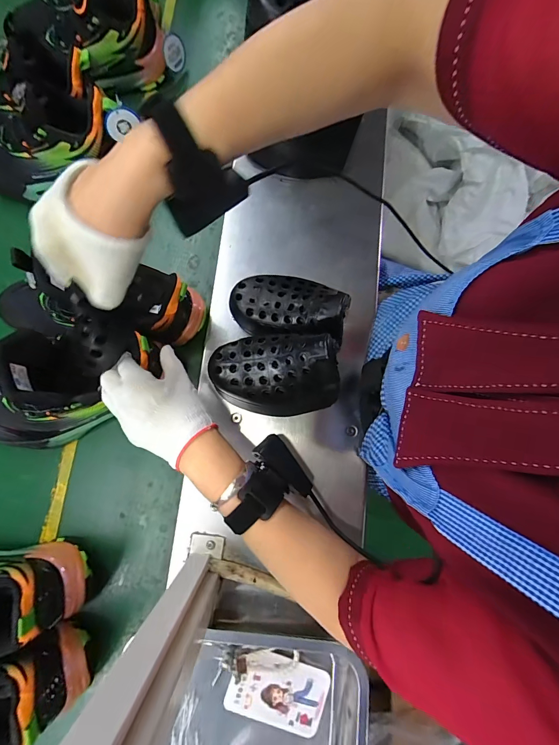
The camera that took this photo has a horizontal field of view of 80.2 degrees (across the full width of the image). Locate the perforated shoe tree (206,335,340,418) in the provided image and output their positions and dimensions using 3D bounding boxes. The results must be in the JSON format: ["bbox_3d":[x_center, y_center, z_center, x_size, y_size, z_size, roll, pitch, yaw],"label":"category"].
[{"bbox_3d":[-0.005,0.003,0.383,0.142,0.099,0.078,2,79,-1],"label":"perforated shoe tree"}]

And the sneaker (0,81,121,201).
[{"bbox_3d":[-0.345,-0.340,0.474,0.250,0.102,0.090,-17,78,15],"label":"sneaker"}]

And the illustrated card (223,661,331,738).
[{"bbox_3d":[-0.002,0.365,0.378,0.109,0.006,0.067,18,82,-2],"label":"illustrated card"}]

